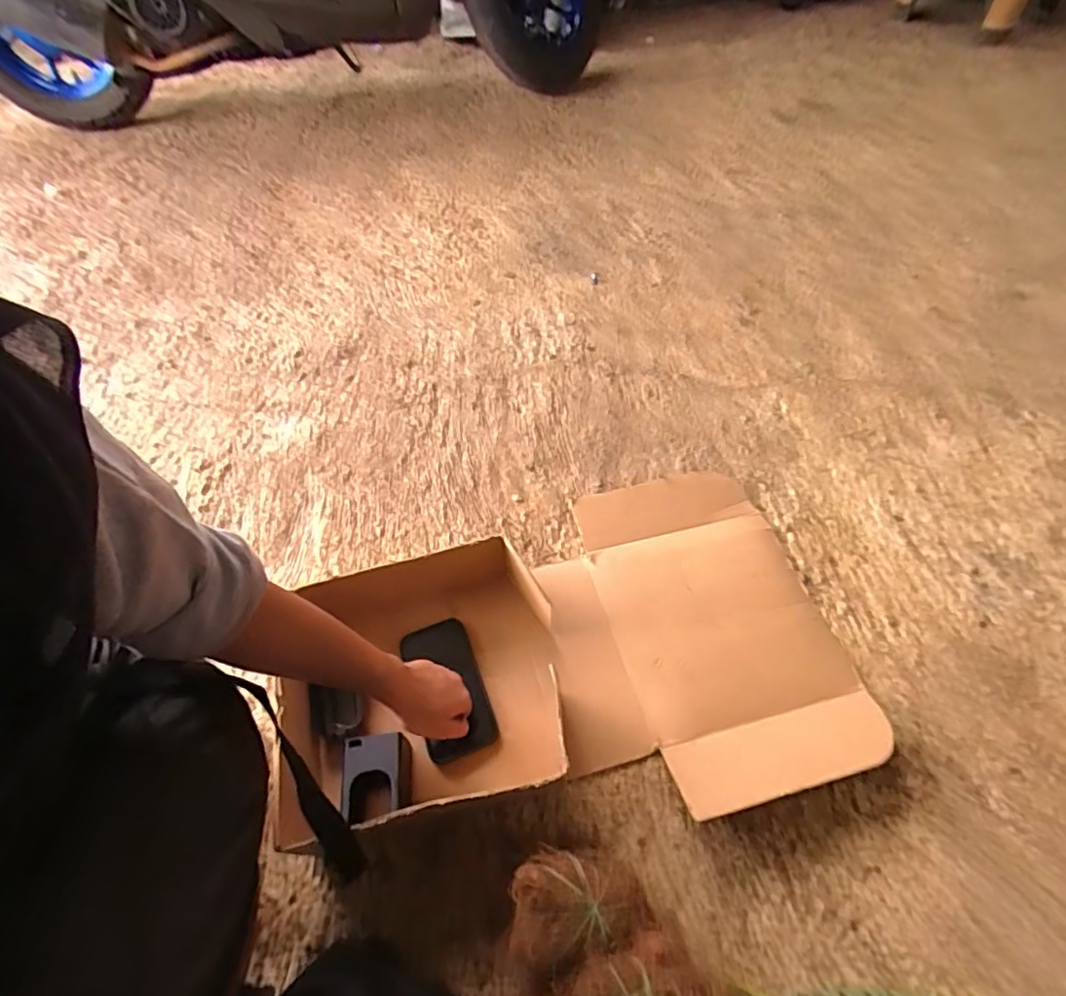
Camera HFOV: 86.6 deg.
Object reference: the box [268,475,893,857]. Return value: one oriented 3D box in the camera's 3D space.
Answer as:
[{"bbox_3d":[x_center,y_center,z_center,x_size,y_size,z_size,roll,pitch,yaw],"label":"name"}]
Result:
[{"bbox_3d":[0.033,0.161,0.638,0.614,0.090,0.373,-12,56,-4],"label":"box"}]

